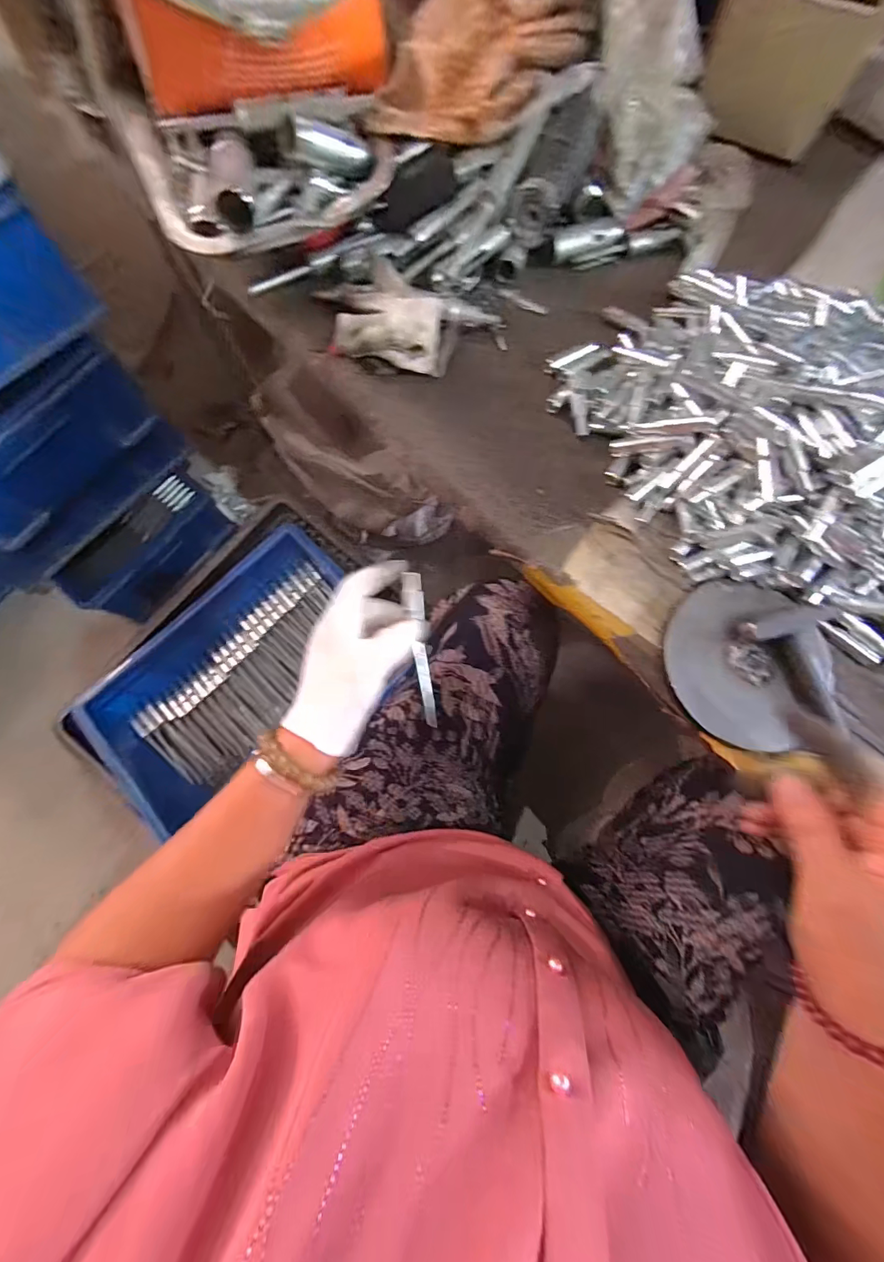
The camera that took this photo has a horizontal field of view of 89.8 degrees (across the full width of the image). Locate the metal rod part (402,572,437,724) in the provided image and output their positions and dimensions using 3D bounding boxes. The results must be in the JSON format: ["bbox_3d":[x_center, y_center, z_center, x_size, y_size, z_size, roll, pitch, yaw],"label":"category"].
[{"bbox_3d":[-0.018,0.017,0.375,0.017,0.011,0.128,-7,94,-2],"label":"metal rod part"}]

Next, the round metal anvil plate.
[{"bbox_3d":[0.223,0.019,0.328,0.111,0.014,0.117,1,78,-3],"label":"round metal anvil plate"}]

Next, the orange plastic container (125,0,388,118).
[{"bbox_3d":[-0.122,-0.410,0.312,0.175,0.062,0.034,-20,80,-6],"label":"orange plastic container"}]

